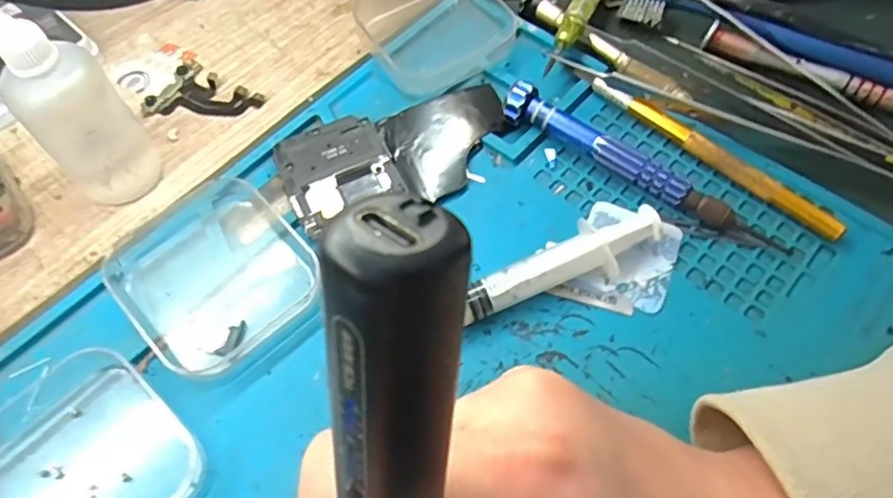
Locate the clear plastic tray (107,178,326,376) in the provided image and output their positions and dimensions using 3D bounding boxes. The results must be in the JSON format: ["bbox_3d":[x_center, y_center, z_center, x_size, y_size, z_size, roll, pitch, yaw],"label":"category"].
[{"bbox_3d":[-0.089,0.006,0.235,0.063,0.017,0.074,-39,65,-18],"label":"clear plastic tray"}]

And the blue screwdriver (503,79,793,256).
[{"bbox_3d":[0.078,-0.034,0.249,0.121,0.019,0.014,29,66,18],"label":"blue screwdriver"}]

